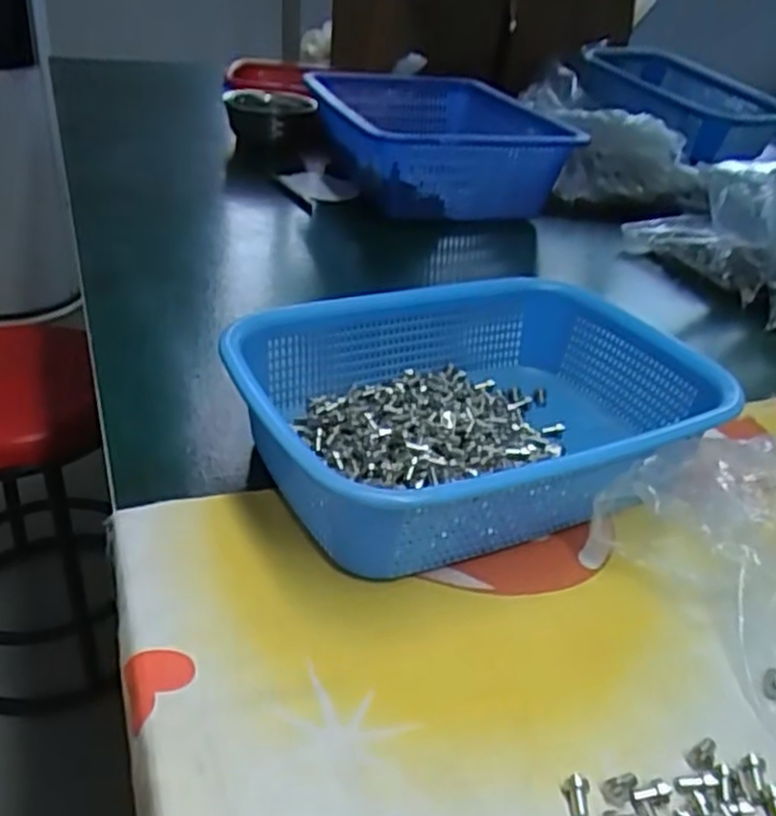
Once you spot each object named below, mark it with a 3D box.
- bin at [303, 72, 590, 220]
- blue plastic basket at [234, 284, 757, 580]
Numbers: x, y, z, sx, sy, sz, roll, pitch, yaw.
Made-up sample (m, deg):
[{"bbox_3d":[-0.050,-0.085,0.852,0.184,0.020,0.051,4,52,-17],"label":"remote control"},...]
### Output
[{"bbox_3d":[0.069,-0.318,0.946,0.235,0.111,0.363,-5,34,-17],"label":"bin"},{"bbox_3d":[0.059,0.000,0.478,0.289,0.071,0.210,-13,36,-25],"label":"blue plastic basket"}]

